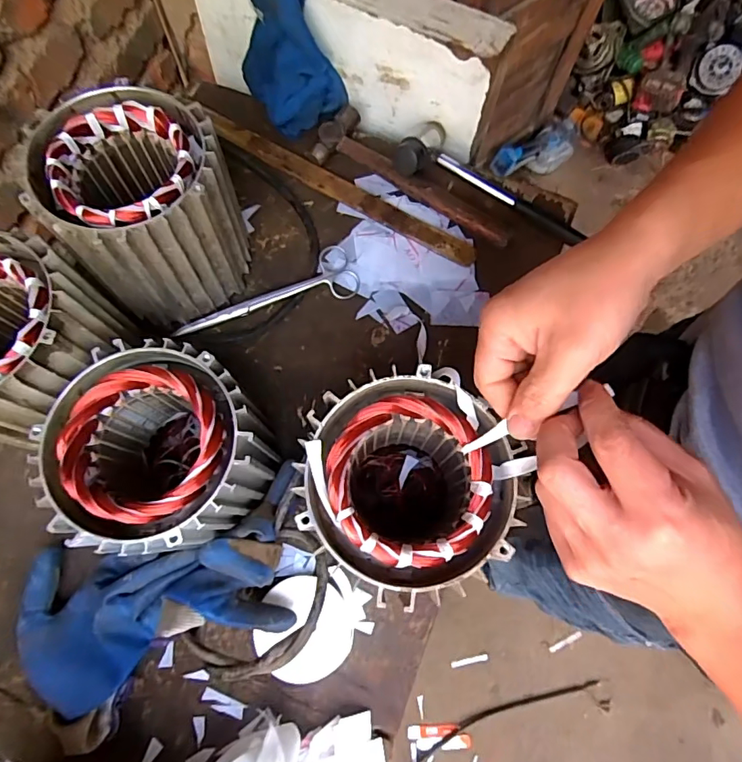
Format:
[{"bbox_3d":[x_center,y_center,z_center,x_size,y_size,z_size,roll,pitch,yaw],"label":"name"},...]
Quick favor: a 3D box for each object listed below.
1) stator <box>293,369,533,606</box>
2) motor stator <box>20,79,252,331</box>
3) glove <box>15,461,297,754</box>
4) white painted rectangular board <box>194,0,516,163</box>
[{"bbox_3d":[0.026,0.080,0.379,0.126,0.164,0.128,-21,74,-9],"label":"stator"},{"bbox_3d":[-0.186,-0.143,0.430,0.132,0.148,0.124,-25,74,-10],"label":"motor stator"},{"bbox_3d":[-0.154,0.169,0.381,0.222,0.051,0.136,-21,74,-8],"label":"glove"},{"bbox_3d":[-0.030,-0.347,0.515,0.320,0.136,0.076,17,72,4],"label":"white painted rectangular board"}]

